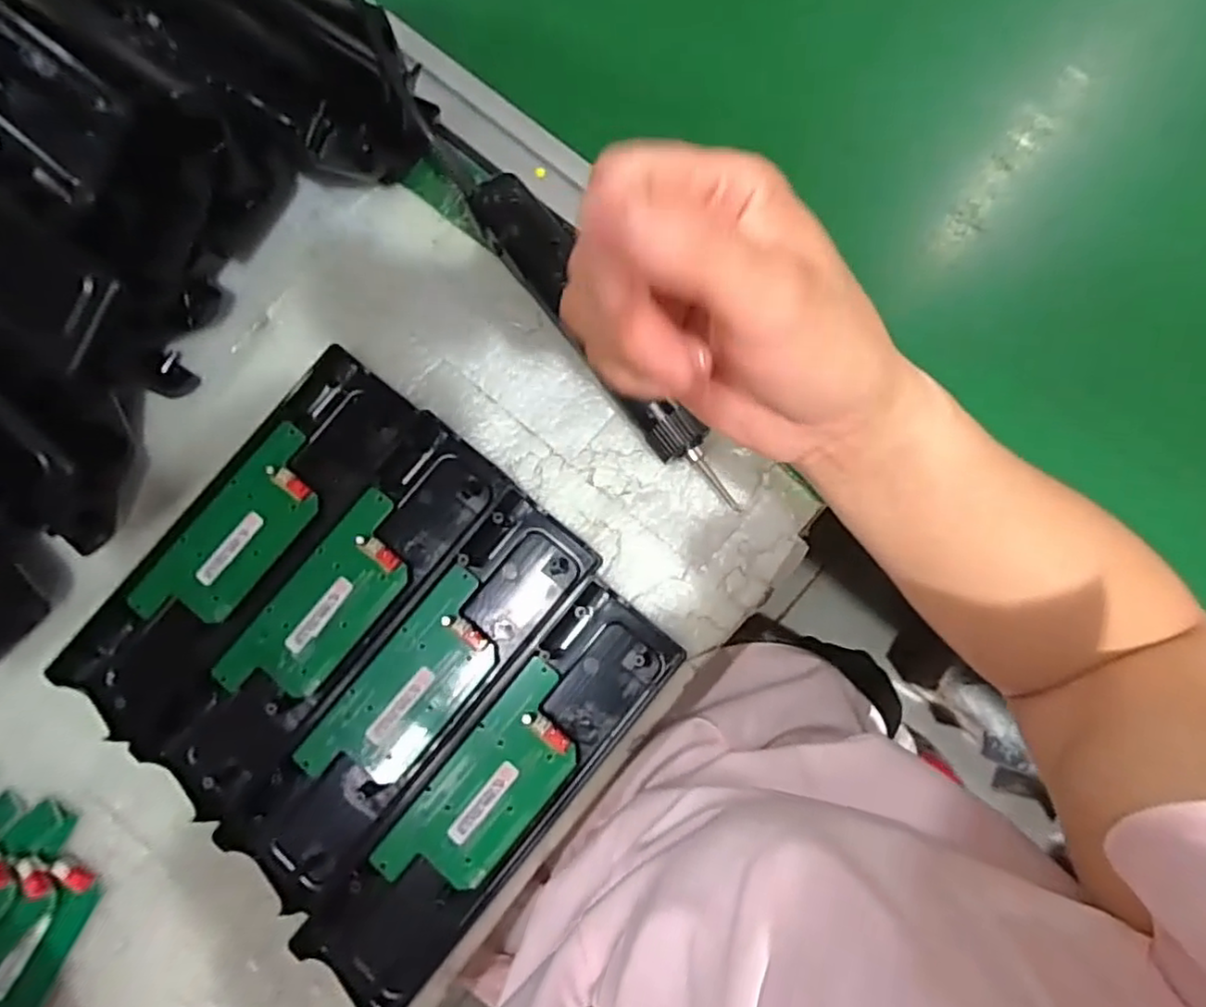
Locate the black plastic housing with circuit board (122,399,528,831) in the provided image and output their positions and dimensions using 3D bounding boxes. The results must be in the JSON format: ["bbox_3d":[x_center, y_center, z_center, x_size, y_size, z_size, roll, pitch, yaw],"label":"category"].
[{"bbox_3d":[-0.157,0.058,0.380,0.075,0.016,0.243,40,80,7],"label":"black plastic housing with circuit board"}]

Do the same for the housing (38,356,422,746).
[{"bbox_3d":[-0.211,0.019,0.388,0.069,0.015,0.243,39,85,8],"label":"housing"}]

